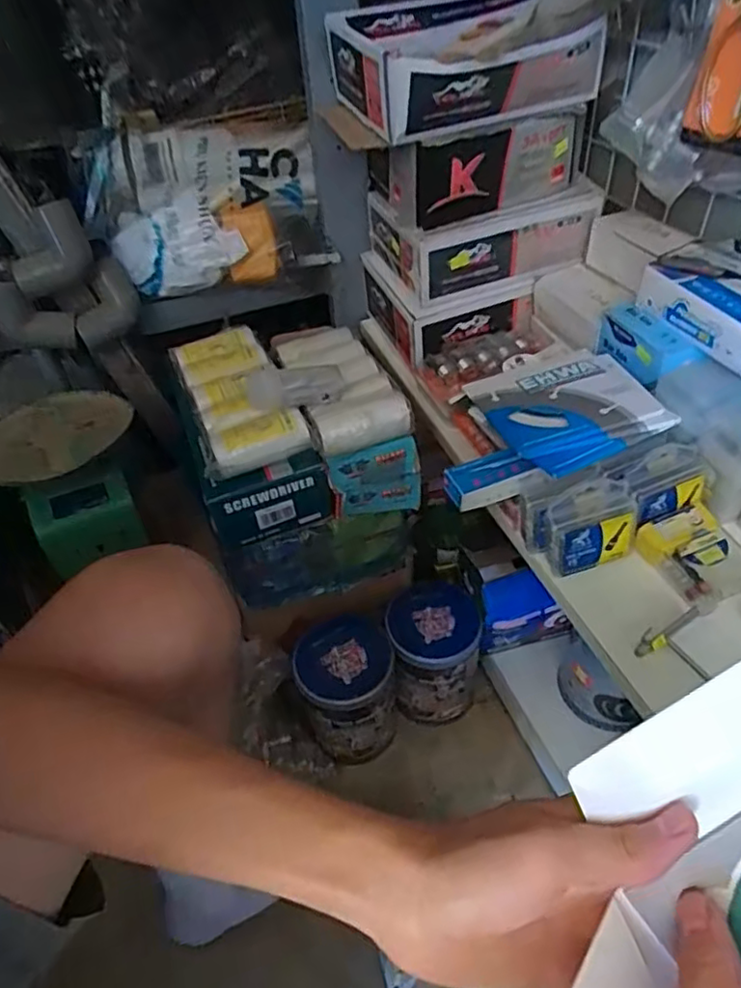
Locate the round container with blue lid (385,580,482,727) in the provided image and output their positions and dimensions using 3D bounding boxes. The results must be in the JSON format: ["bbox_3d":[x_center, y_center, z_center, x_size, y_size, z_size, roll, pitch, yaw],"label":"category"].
[{"bbox_3d":[0.079,0.204,0.804,0.107,0.153,0.110,-3,44,2],"label":"round container with blue lid"}]

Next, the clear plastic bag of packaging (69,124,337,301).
[{"bbox_3d":[-0.199,-0.351,0.763,0.264,0.145,0.180,-17,45,-13],"label":"clear plastic bag of packaging"}]

